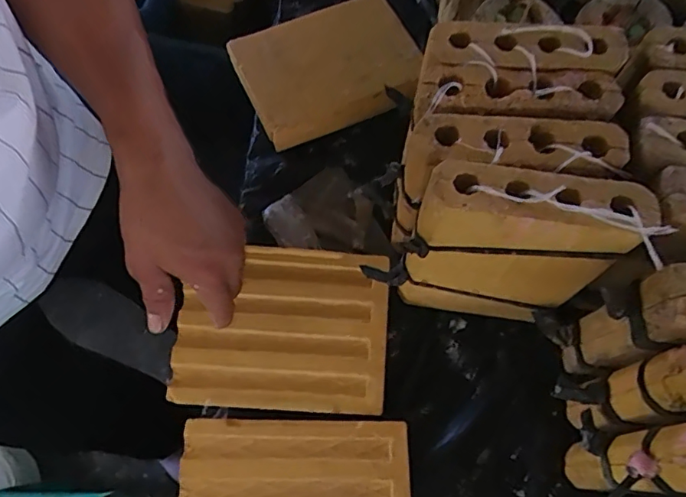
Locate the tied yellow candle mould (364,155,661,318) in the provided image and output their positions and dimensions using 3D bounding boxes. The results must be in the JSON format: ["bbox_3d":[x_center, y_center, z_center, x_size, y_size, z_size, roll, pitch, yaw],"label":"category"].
[{"bbox_3d":[0.130,0.002,0.469,0.196,0.203,0.064,5,69,2],"label":"tied yellow candle mould"}]

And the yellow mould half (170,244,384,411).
[{"bbox_3d":[-0.059,0.076,0.524,0.202,0.015,0.160,2,69,1],"label":"yellow mould half"}]

